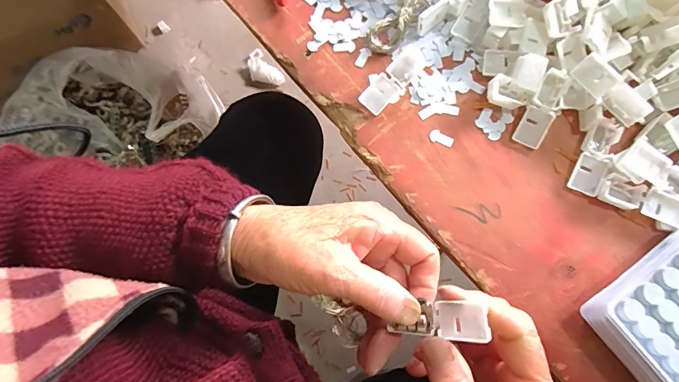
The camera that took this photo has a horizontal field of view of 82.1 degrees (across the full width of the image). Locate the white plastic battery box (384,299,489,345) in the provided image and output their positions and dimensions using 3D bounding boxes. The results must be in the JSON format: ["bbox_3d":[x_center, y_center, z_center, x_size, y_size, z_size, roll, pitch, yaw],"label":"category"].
[{"bbox_3d":[0.052,0.070,0.206,0.050,0.008,0.020,-17,73,34],"label":"white plastic battery box"}]

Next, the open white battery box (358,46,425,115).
[{"bbox_3d":[0.041,-0.083,0.297,0.057,0.009,0.021,-44,78,-8],"label":"open white battery box"}]

